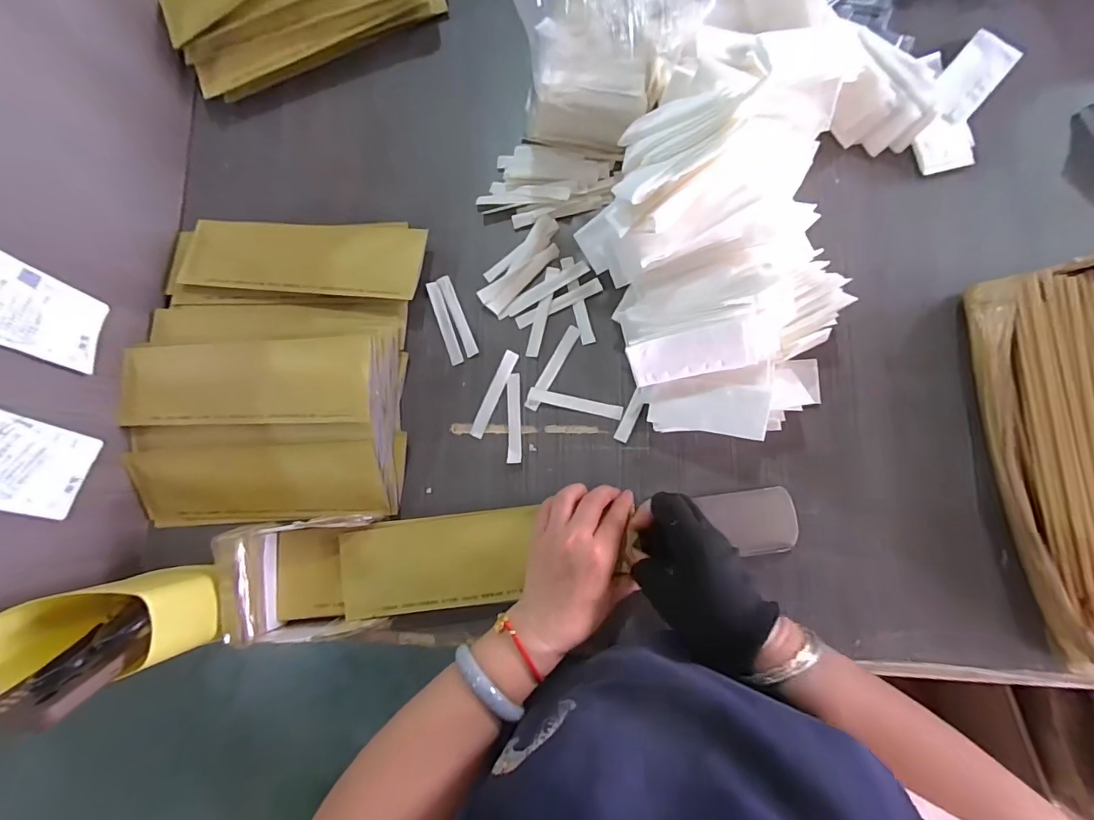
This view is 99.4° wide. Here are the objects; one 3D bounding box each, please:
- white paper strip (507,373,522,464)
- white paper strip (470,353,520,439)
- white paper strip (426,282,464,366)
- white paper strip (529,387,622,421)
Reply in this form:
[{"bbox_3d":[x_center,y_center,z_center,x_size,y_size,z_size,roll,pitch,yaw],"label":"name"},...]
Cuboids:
[{"bbox_3d":[-0.032,0.008,0.457,0.013,0.004,0.087,-2,83,7],"label":"white paper strip"},{"bbox_3d":[-0.053,-0.016,0.462,0.013,0.008,0.091,25,87,9],"label":"white paper strip"},{"bbox_3d":[-0.105,-0.090,0.481,0.014,0.004,0.092,-19,81,5],"label":"white paper strip"},{"bbox_3d":[0.028,-0.007,0.455,0.092,0.004,0.013,13,85,9],"label":"white paper strip"}]

